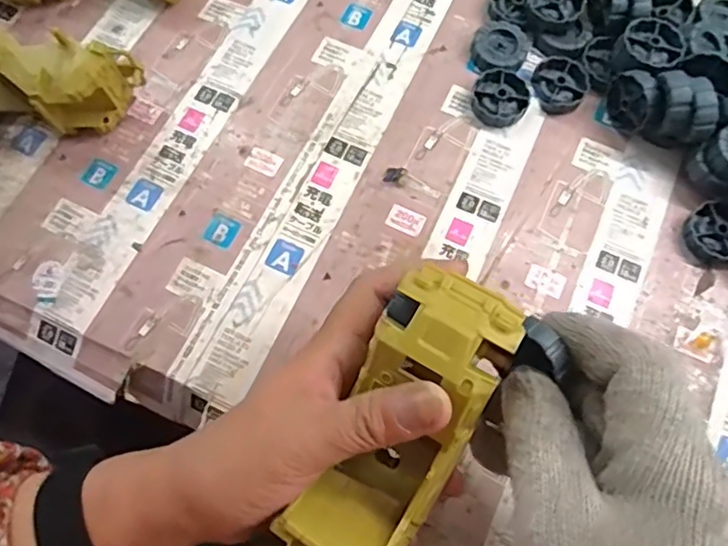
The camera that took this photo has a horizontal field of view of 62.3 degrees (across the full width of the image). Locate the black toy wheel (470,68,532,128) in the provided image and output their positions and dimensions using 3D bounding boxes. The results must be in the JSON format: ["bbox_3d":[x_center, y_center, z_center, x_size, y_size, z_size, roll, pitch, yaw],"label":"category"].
[{"bbox_3d":[0.092,-0.118,0.410,0.038,0.010,0.041,-1,70,2],"label":"black toy wheel"}]

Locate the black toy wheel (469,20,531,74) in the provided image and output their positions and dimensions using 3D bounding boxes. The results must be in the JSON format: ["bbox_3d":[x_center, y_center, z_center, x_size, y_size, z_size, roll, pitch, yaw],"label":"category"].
[{"bbox_3d":[0.096,-0.158,0.422,0.038,0.011,0.040,-1,70,2],"label":"black toy wheel"}]

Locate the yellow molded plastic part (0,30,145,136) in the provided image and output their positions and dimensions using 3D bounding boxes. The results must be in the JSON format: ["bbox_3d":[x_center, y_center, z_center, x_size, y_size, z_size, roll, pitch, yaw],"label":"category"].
[{"bbox_3d":[-0.234,-0.120,0.391,0.171,0.062,0.048,-2,70,2],"label":"yellow molded plastic part"}]

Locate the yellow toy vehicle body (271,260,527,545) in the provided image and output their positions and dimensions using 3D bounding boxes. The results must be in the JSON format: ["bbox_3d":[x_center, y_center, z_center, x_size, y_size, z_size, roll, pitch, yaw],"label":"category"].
[{"bbox_3d":[0.008,0.083,0.258,0.052,0.046,0.170,28,92,12],"label":"yellow toy vehicle body"}]

